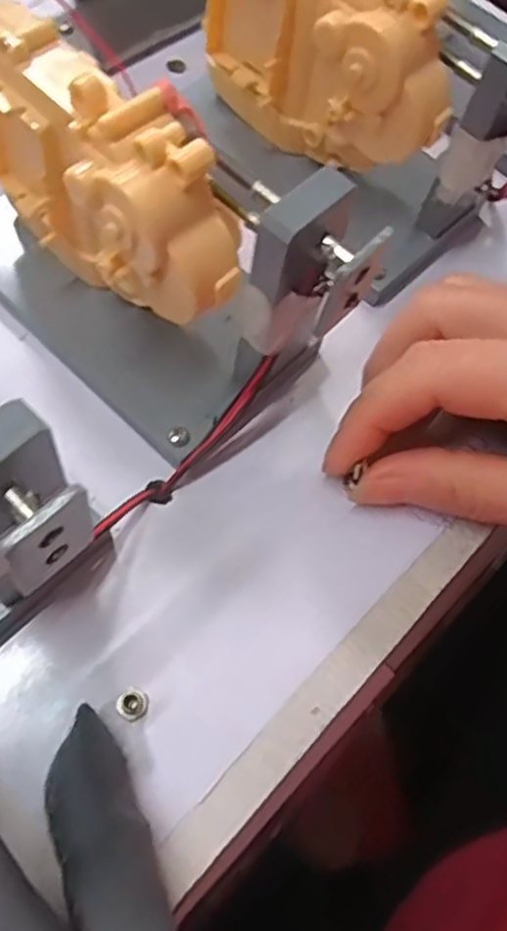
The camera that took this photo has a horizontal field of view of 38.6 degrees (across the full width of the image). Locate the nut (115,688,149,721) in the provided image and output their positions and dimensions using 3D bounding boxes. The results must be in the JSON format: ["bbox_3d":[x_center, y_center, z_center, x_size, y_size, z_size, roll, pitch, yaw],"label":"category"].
[{"bbox_3d":[-0.033,0.066,0.200,0.009,0.004,0.008,35,67,9],"label":"nut"}]

